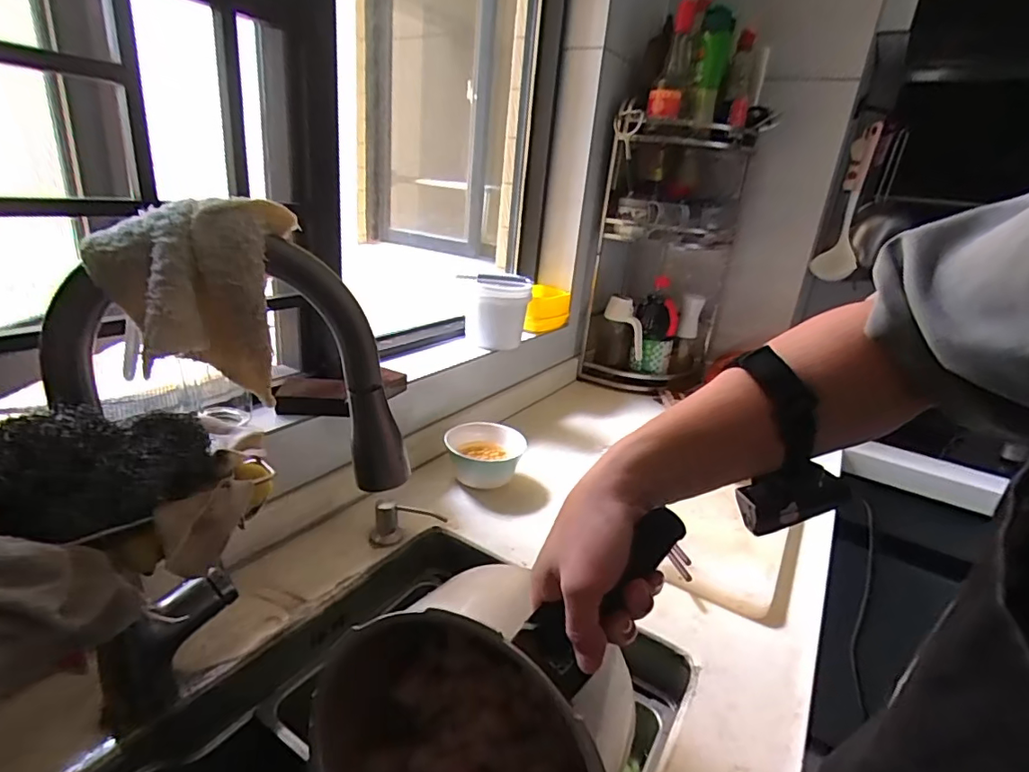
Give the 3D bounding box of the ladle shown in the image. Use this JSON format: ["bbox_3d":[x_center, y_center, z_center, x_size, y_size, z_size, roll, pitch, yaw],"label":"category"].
[{"bbox_3d":[0.757,-0.408,1.204,0.082,0.327,0.059,18,24,30],"label":"ladle"}]

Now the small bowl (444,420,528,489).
[{"bbox_3d":[-0.047,0.112,0.875,0.114,0.071,0.141,10,21,13],"label":"small bowl"}]

